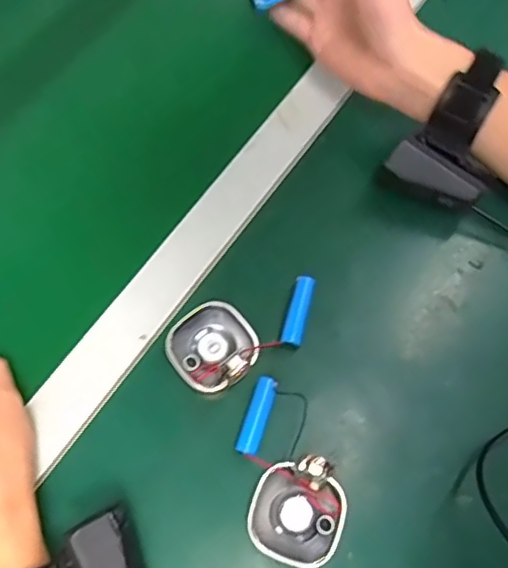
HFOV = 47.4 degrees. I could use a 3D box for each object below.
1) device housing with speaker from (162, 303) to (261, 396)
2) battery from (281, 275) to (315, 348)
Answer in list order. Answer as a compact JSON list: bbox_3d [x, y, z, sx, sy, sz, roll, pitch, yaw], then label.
[{"bbox_3d":[-0.027,0.043,0.389,0.055,0.017,0.054,-34,70,-15],"label":"device housing with speaker"},{"bbox_3d":[0.031,0.018,0.398,0.014,0.014,0.051,14,66,6],"label":"battery"}]

